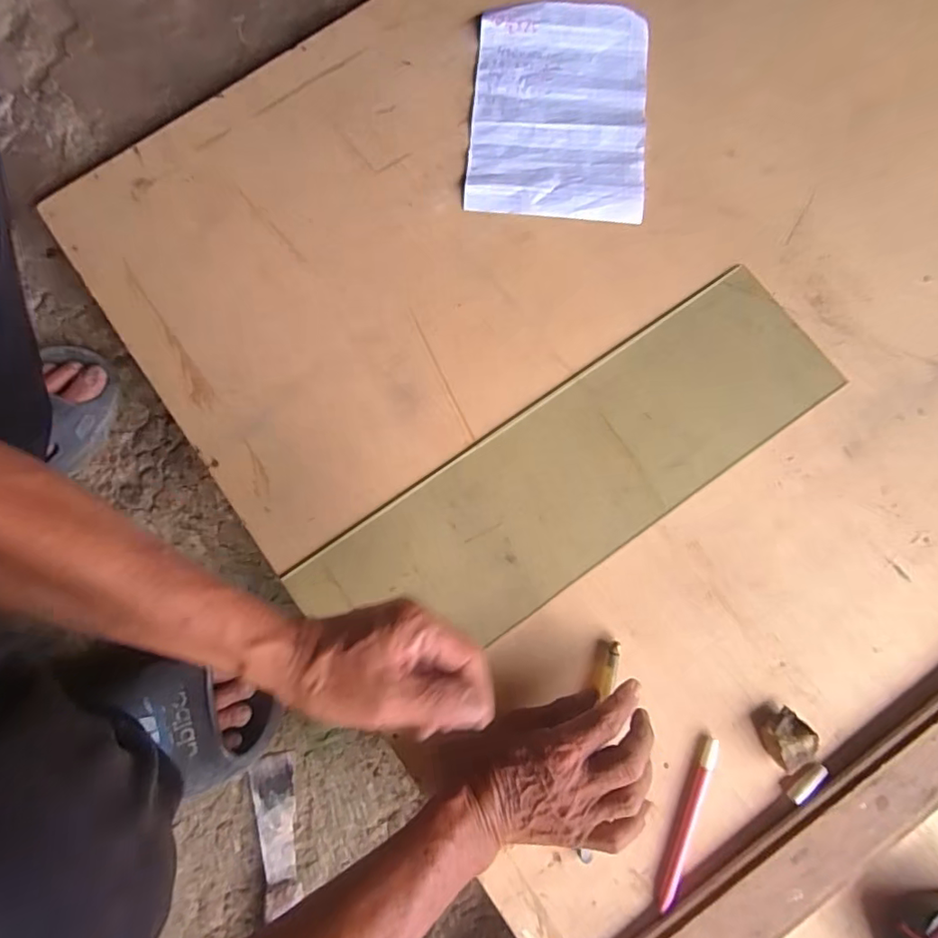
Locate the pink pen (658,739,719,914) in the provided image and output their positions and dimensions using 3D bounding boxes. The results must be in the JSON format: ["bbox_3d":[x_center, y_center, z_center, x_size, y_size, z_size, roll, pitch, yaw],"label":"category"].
[{"bbox_3d":[0.169,0.272,0.424,0.011,0.012,0.124,24,81,5],"label":"pink pen"}]

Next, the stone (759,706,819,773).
[{"bbox_3d":[0.255,0.217,0.435,0.036,0.023,0.042,-33,81,-5],"label":"stone"}]

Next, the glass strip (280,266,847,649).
[{"bbox_3d":[0.094,0.003,0.487,0.496,0.010,0.147,-35,81,-5],"label":"glass strip"}]

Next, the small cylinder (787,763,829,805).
[{"bbox_3d":[0.266,0.247,0.431,0.037,0.009,0.013,-40,81,-6],"label":"small cylinder"}]

